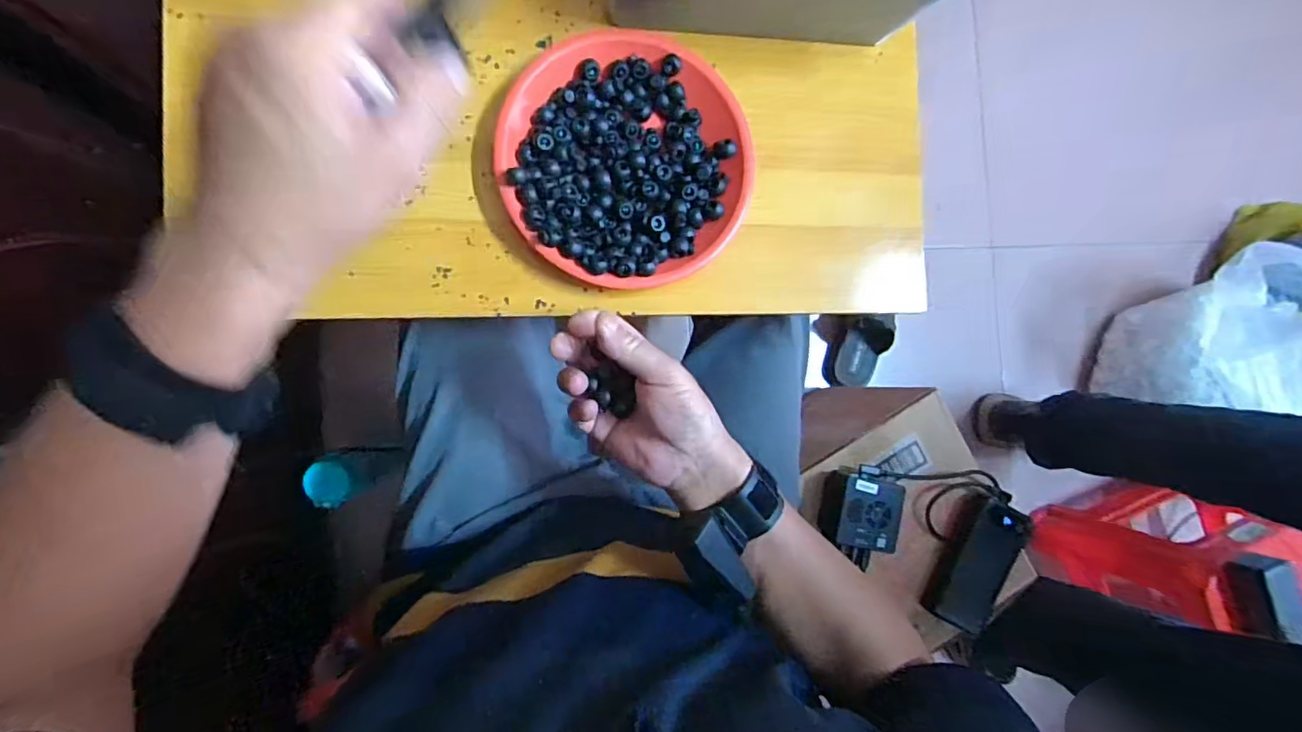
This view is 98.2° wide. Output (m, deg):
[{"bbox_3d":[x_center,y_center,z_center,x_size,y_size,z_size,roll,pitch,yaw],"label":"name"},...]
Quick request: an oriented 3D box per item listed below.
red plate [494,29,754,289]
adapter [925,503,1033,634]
[{"bbox_3d":[-0.019,-0.164,0.448,0.191,0.024,0.197,-27,93,-9],"label":"red plate"},{"bbox_3d":[0.402,0.245,0.694,0.079,0.033,0.158,22,97,-8],"label":"adapter"}]

